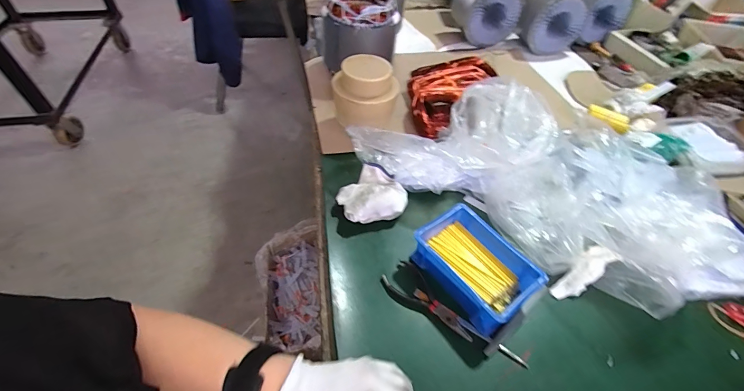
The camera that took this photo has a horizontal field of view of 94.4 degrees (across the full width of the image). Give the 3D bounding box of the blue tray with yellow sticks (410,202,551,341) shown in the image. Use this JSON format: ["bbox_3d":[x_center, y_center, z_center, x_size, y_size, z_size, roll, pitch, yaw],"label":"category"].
[{"bbox_3d":[0.134,0.089,0.446,0.102,0.050,0.141,-30,57,-26],"label":"blue tray with yellow sticks"}]

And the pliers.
[{"bbox_3d":[0.071,0.133,0.431,0.048,0.010,0.125,-32,58,-27],"label":"pliers"}]

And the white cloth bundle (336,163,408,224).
[{"bbox_3d":[-0.002,-0.002,0.522,0.099,0.039,0.089,-17,52,-18],"label":"white cloth bundle"}]

